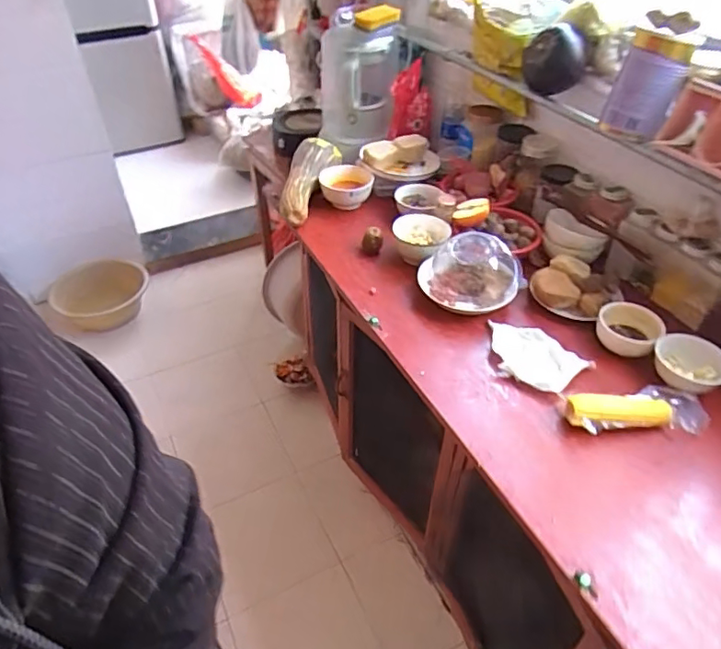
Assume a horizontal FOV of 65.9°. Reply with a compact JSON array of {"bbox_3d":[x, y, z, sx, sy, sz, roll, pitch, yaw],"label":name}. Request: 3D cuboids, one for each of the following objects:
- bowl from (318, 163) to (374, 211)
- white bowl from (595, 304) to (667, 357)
[{"bbox_3d":[-0.034,-0.332,1.326,0.126,0.052,0.111,-6,42,-7],"label":"bowl"},{"bbox_3d":[0.471,0.007,0.978,0.104,0.042,0.104,0,42,0],"label":"white bowl"}]

